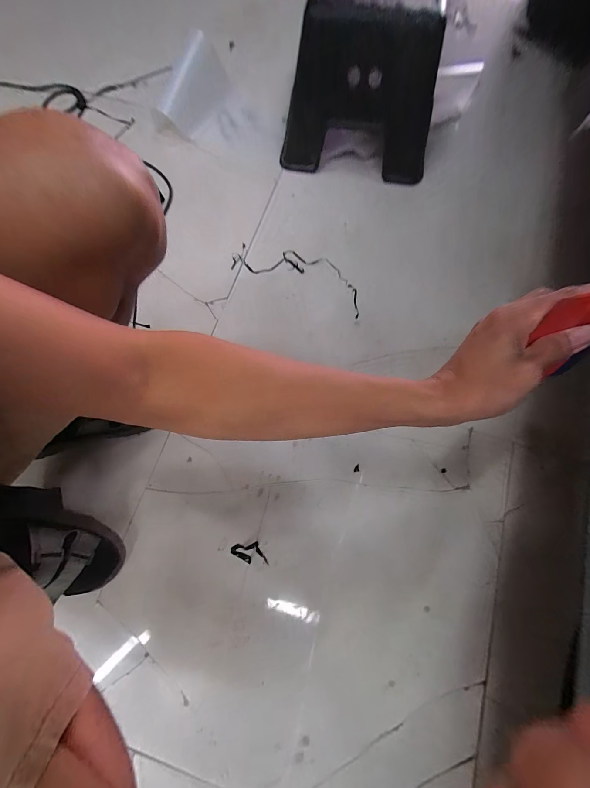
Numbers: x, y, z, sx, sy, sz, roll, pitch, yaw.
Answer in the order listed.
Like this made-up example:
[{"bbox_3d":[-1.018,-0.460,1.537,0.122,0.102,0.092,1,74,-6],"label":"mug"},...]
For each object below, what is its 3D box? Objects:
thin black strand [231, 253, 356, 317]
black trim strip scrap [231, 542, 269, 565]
[{"bbox_3d":[0.012,-0.259,0.637,0.291,0.017,0.095,22,75,7],"label":"thin black strand"},{"bbox_3d":[-0.076,0.263,0.492,0.061,0.010,0.032,-3,74,0],"label":"black trim strip scrap"}]

